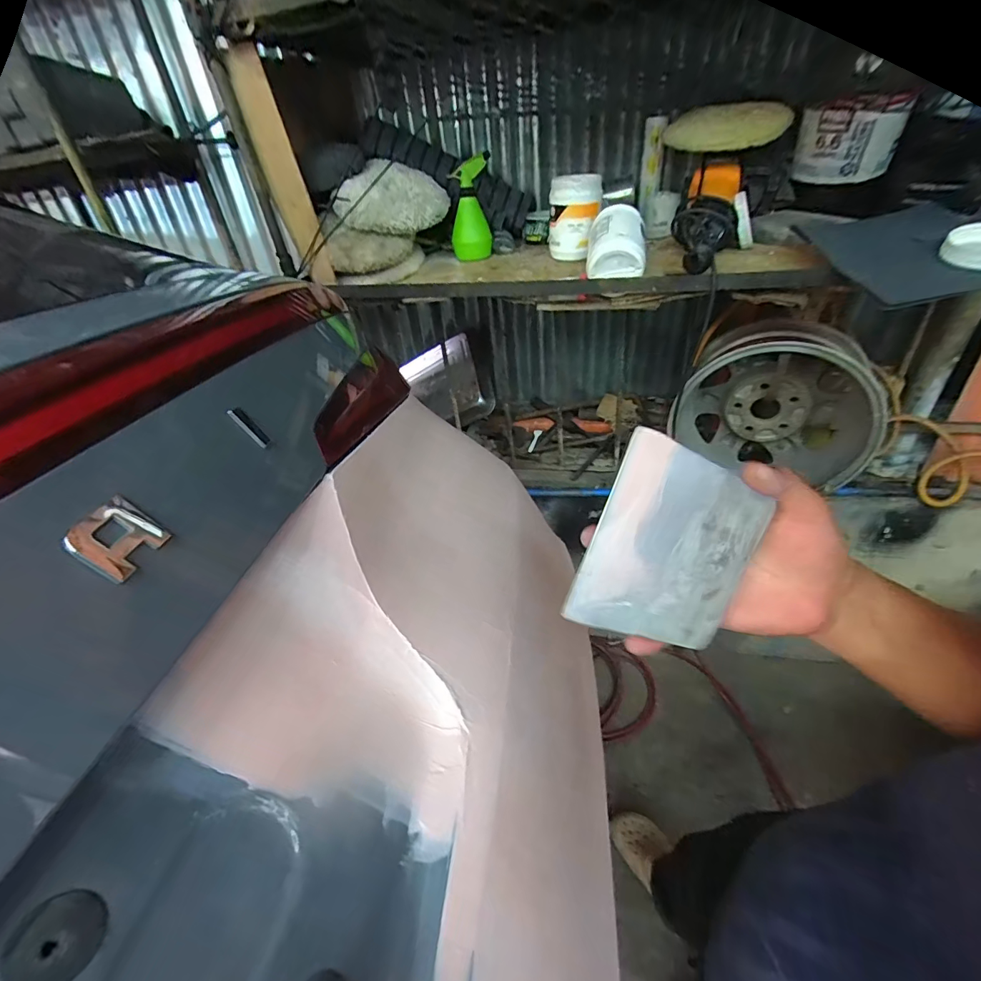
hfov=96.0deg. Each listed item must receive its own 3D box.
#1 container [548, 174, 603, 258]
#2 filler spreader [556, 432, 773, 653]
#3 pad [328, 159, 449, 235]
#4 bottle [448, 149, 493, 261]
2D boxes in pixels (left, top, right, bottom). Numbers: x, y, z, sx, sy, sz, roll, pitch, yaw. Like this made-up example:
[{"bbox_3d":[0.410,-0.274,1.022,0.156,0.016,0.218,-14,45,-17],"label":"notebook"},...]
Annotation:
[{"bbox_3d":[0.162,-0.527,0.853,0.097,0.137,0.105,2,38,11],"label":"container"},{"bbox_3d":[0.119,0.040,0.298,0.098,0.135,0.004,20,15,6],"label":"filler spreader"},{"bbox_3d":[-0.191,-0.600,0.897,0.204,0.042,0.214,18,61,0],"label":"pad"},{"bbox_3d":[-0.042,-0.585,0.938,0.089,0.184,0.075,-7,37,-1],"label":"bottle"}]

